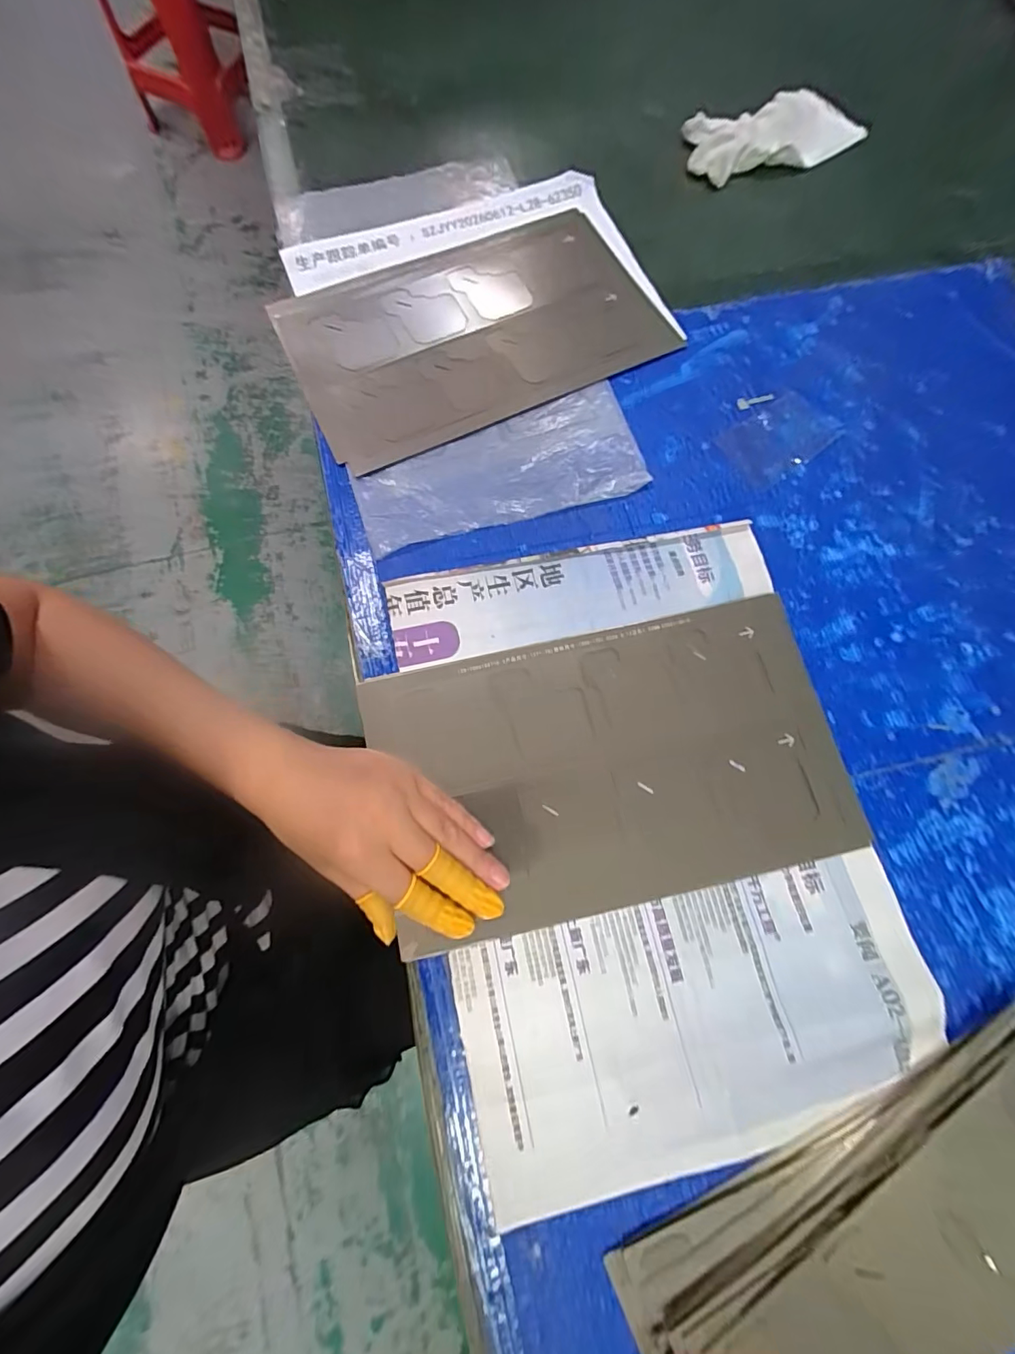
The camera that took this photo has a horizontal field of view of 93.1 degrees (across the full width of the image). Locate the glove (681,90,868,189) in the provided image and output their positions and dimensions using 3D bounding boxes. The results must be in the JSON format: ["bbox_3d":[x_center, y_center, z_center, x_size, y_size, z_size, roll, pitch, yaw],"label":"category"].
[{"bbox_3d":[0.266,-0.533,0.472,0.188,0.020,0.079,-20,76,-7],"label":"glove"}]

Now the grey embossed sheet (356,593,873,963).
[{"bbox_3d":[0.067,0.056,0.317,0.293,0.006,0.173,-12,76,-3],"label":"grey embossed sheet"}]

